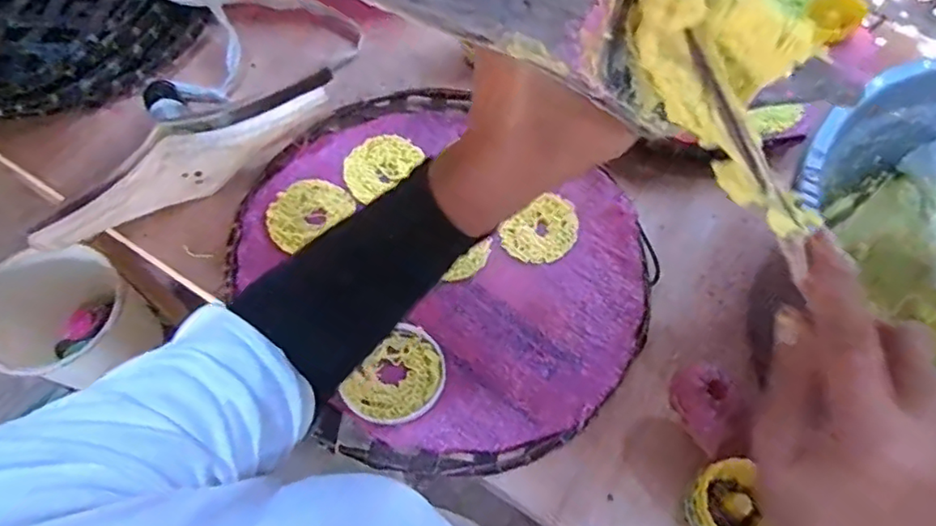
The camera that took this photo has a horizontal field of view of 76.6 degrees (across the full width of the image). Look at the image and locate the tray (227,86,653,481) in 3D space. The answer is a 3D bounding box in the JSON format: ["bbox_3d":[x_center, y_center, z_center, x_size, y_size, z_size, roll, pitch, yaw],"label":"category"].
[{"bbox_3d":[-0.021,-0.012,0.560,0.343,0.022,0.391,-32,69,-17],"label":"tray"}]

